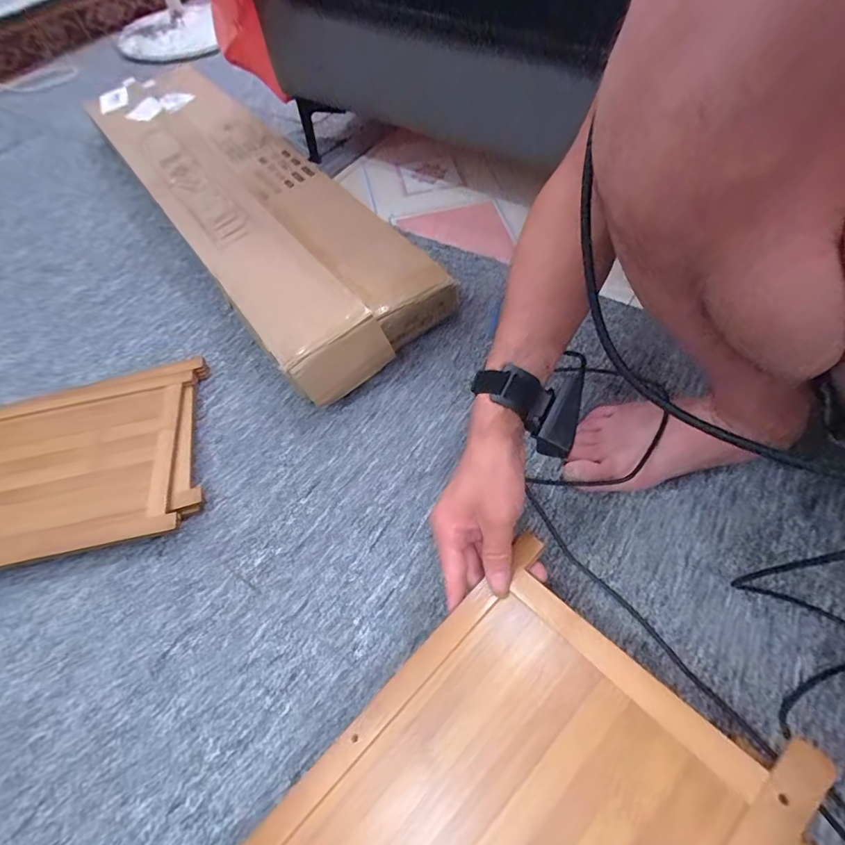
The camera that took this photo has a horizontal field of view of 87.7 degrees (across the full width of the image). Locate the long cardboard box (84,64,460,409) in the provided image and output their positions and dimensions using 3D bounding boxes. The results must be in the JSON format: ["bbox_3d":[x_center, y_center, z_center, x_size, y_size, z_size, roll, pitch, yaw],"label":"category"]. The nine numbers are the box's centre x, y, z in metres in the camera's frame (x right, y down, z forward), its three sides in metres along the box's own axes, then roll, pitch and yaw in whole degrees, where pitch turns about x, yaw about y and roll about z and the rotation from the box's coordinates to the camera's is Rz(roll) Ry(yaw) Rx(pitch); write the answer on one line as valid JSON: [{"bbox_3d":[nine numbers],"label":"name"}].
[{"bbox_3d":[-0.291,-0.374,0.745,0.245,0.101,0.831,-33,61,-16],"label":"long cardboard box"}]

